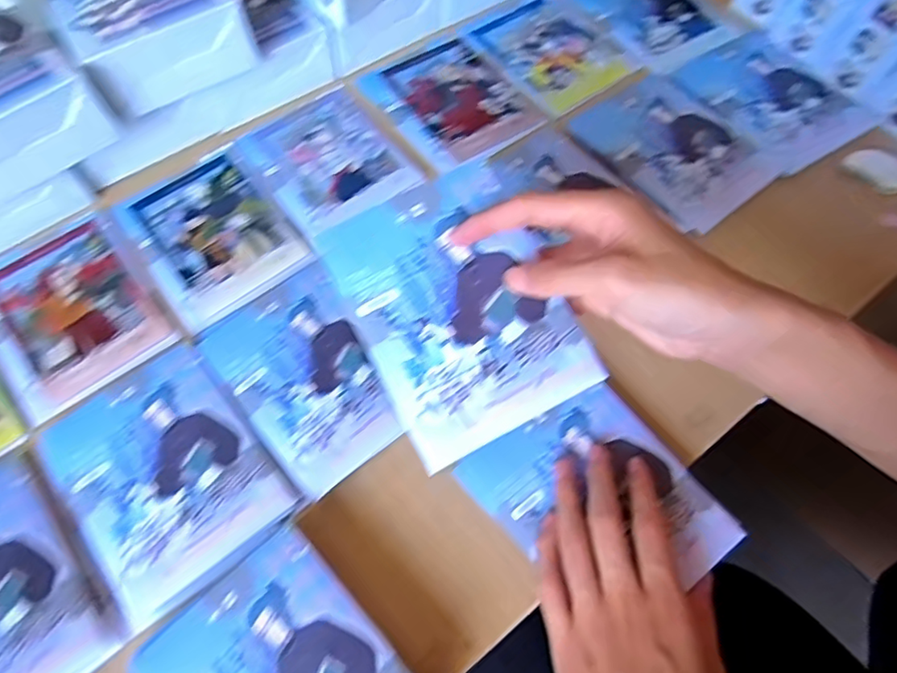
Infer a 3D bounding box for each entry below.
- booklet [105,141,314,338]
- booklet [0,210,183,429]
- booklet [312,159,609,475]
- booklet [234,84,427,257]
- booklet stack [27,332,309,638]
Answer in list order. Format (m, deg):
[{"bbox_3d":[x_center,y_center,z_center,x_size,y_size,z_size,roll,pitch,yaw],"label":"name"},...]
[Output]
[{"bbox_3d":[-0.183,-0.080,0.451,0.106,0.004,0.136,-35,71,-15],"label":"booklet"},{"bbox_3d":[-0.280,-0.019,0.427,0.109,0.004,0.144,-36,71,-16],"label":"booklet"},{"bbox_3d":[0.006,-0.016,0.320,0.108,0.004,0.140,-27,85,-7],"label":"booklet"},{"bbox_3d":[-0.102,-0.150,0.491,0.109,0.008,0.132,-34,71,-15],"label":"booklet"},{"bbox_3d":[-0.183,0.086,0.374,0.115,0.009,0.150,-35,71,-15],"label":"booklet stack"}]

